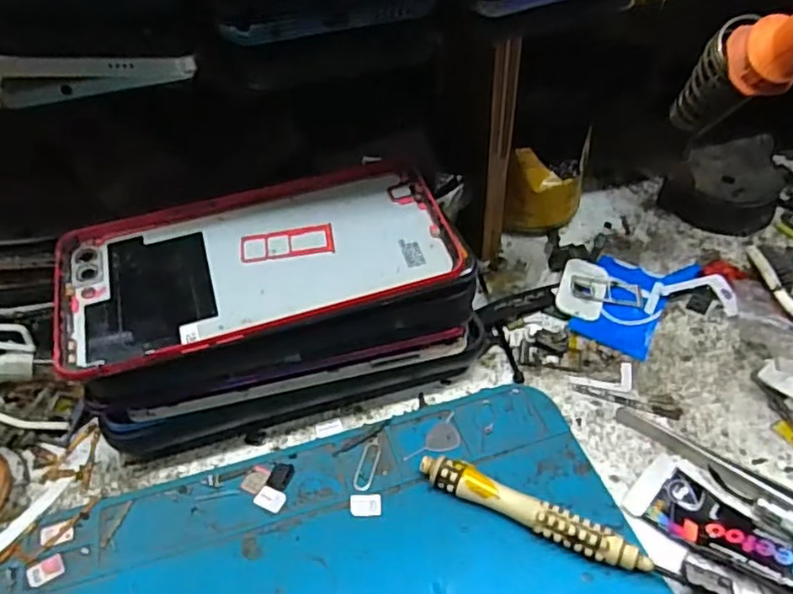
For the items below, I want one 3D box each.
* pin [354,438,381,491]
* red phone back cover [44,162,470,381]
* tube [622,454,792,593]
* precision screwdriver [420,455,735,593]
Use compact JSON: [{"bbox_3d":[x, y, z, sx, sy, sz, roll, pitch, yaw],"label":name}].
[{"bbox_3d":[-0.012,0.073,0.283,0.009,0.004,0.026,8,47,10],"label":"pin"},{"bbox_3d":[-0.055,-0.015,0.261,0.154,0.012,0.076,-14,45,-10],"label":"red phone back cover"},{"bbox_3d":[0.144,0.094,0.241,0.106,0.018,0.030,28,52,28],"label":"tube"},{"bbox_3d":[0.066,0.090,0.252,0.120,0.012,0.015,17,48,19],"label":"precision screwdriver"}]

